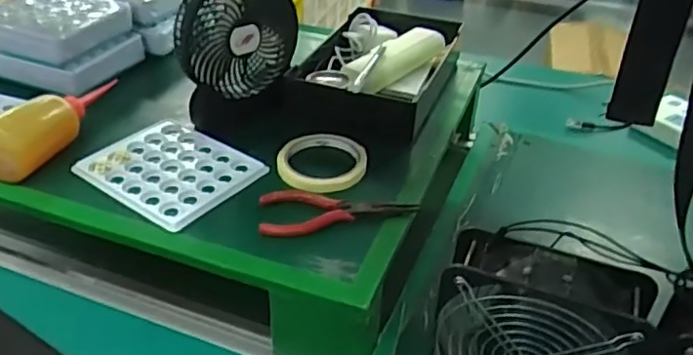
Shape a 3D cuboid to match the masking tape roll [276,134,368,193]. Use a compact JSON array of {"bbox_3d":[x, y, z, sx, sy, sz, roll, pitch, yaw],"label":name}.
[{"bbox_3d":[-0.026,-0.018,0.660,0.094,0.017,0.090,2,36,-1],"label":"masking tape roll"}]

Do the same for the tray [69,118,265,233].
[{"bbox_3d":[-0.182,-0.010,0.644,0.159,0.006,0.133,25,42,28],"label":"tray"}]

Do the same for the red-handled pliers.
[{"bbox_3d":[-0.009,0.028,0.594,0.148,0.014,0.057,-6,37,-12],"label":"red-handled pliers"}]

